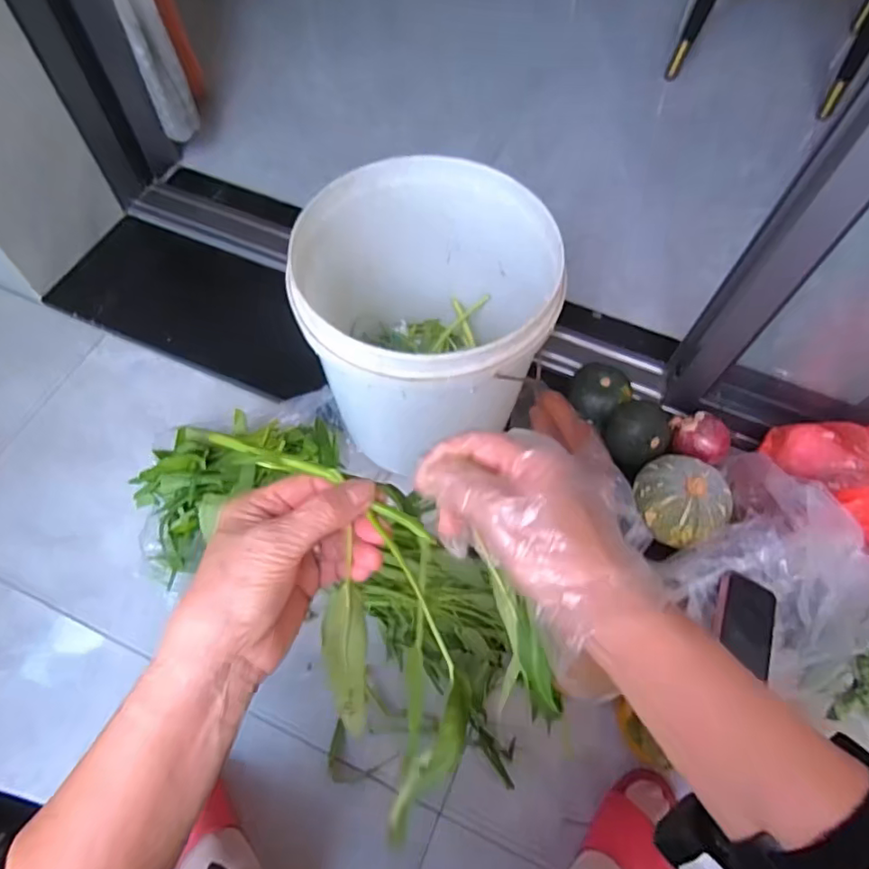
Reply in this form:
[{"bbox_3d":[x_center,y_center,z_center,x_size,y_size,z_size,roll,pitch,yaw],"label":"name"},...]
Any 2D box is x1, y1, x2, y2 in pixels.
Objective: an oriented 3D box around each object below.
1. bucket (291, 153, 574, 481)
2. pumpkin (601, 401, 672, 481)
[{"bbox_3d":[-0.017,-0.142,0.735,0.269,0.270,0.294,9,63,3],"label":"bucket"},{"bbox_3d":[0.294,-0.004,0.820,0.079,0.076,0.086,1,63,-2],"label":"pumpkin"}]

